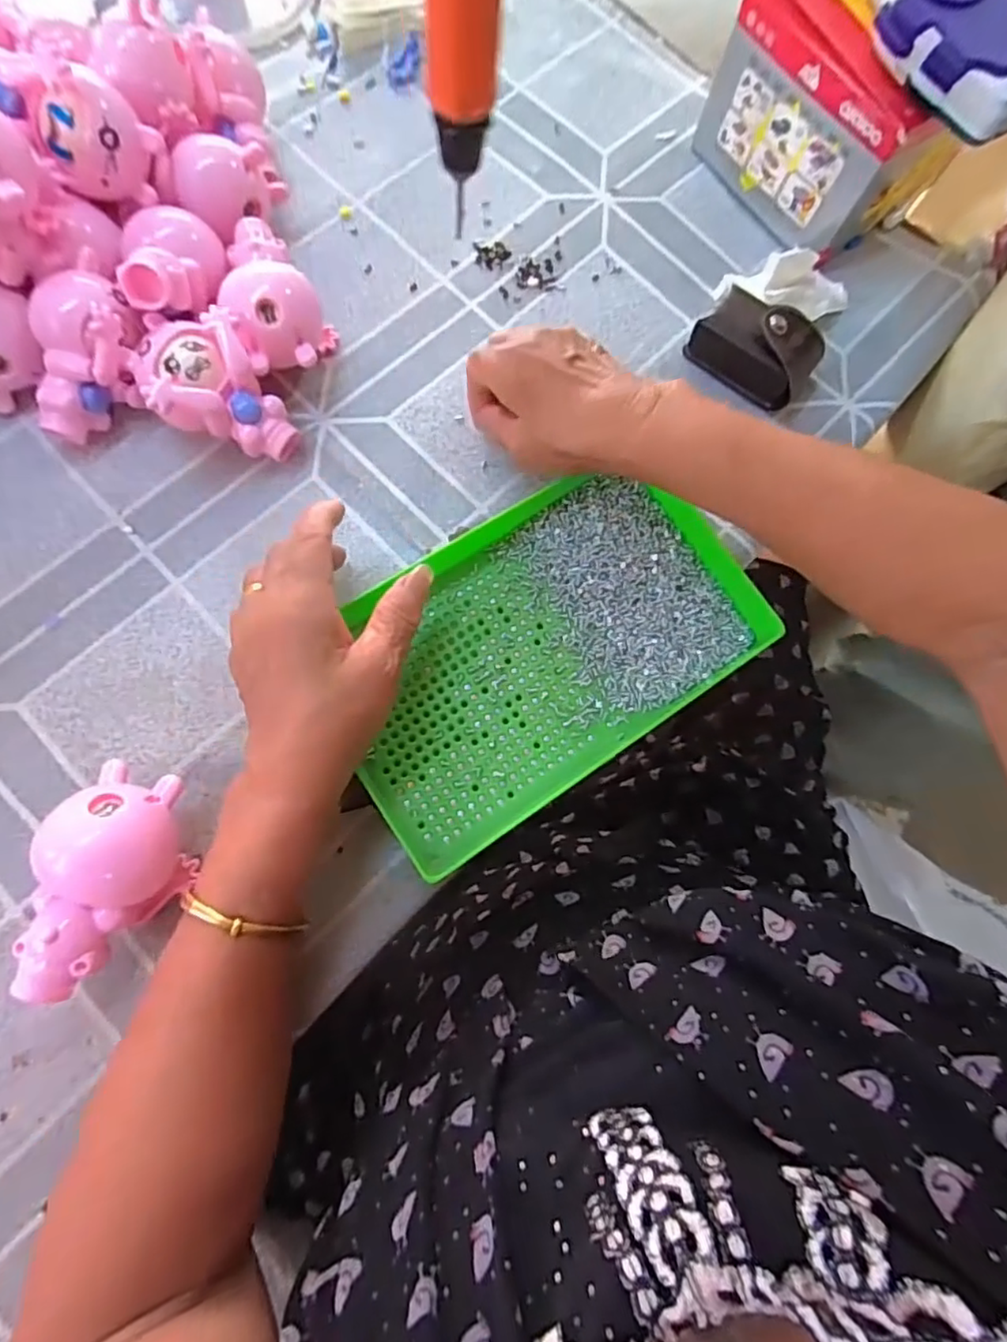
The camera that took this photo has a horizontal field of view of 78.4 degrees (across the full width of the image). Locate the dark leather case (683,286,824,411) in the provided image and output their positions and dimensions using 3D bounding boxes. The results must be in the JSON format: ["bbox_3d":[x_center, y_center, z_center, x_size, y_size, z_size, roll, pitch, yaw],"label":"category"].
[{"bbox_3d":[0.169,-0.219,0.415,0.081,0.041,0.045,34,76,6],"label":"dark leather case"}]

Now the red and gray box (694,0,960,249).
[{"bbox_3d":[0.237,-0.393,0.417,0.125,0.122,0.145,-36,80,-11],"label":"red and gray box"}]

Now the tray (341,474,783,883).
[{"bbox_3d":[0.020,-0.016,0.356,0.240,0.020,0.153,-34,76,-10],"label":"tray"}]

